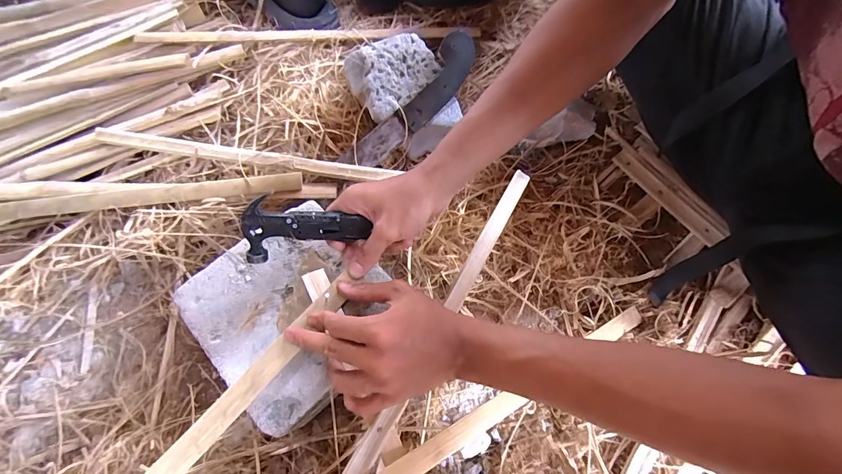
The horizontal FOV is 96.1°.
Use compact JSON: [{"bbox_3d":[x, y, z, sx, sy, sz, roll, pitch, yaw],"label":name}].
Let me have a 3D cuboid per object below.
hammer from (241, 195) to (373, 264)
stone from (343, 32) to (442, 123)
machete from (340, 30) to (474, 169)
[{"bbox_3d":[-0.117,-0.012,0.391,0.119,0.028,0.061,-4,110,-8],"label":"hammer"},{"bbox_3d":[-0.036,-0.223,0.535,0.119,0.055,0.100,-26,70,-10],"label":"stone"},{"bbox_3d":[-0.013,-0.174,0.510,0.223,0.030,0.048,-45,73,6],"label":"machete"}]

